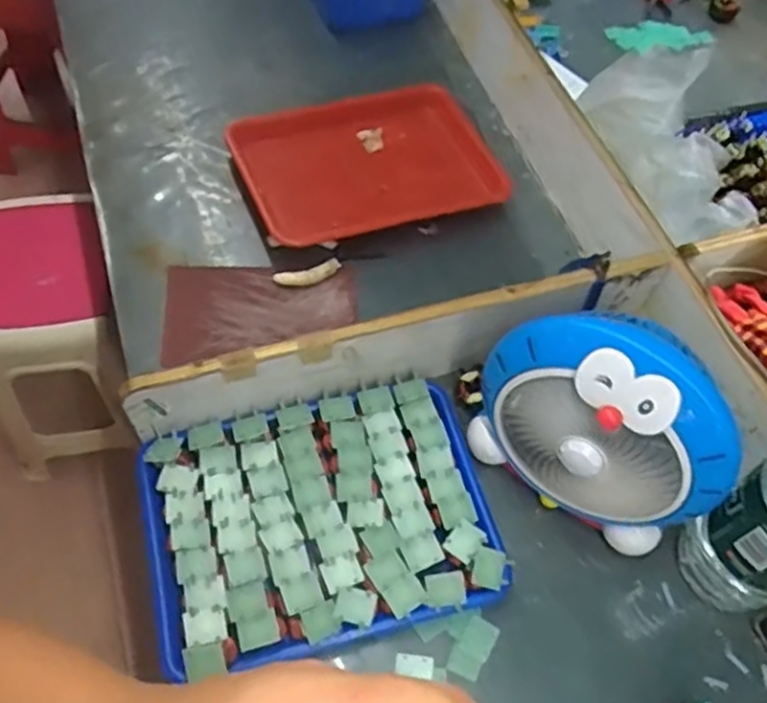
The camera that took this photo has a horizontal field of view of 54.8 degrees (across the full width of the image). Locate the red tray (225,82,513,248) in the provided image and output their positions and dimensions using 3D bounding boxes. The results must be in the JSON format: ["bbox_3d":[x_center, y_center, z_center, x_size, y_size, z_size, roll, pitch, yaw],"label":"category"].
[{"bbox_3d":[-0.019,-0.257,1.005,0.324,0.029,0.229,-18,60,-16],"label":"red tray"}]

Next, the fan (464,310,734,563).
[{"bbox_3d":[0.208,0.073,0.714,0.221,0.239,0.113,35,61,16],"label":"fan"}]

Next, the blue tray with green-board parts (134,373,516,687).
[{"bbox_3d":[-0.065,0.167,0.740,0.328,0.051,0.253,-14,60,-13],"label":"blue tray with green-board parts"}]

